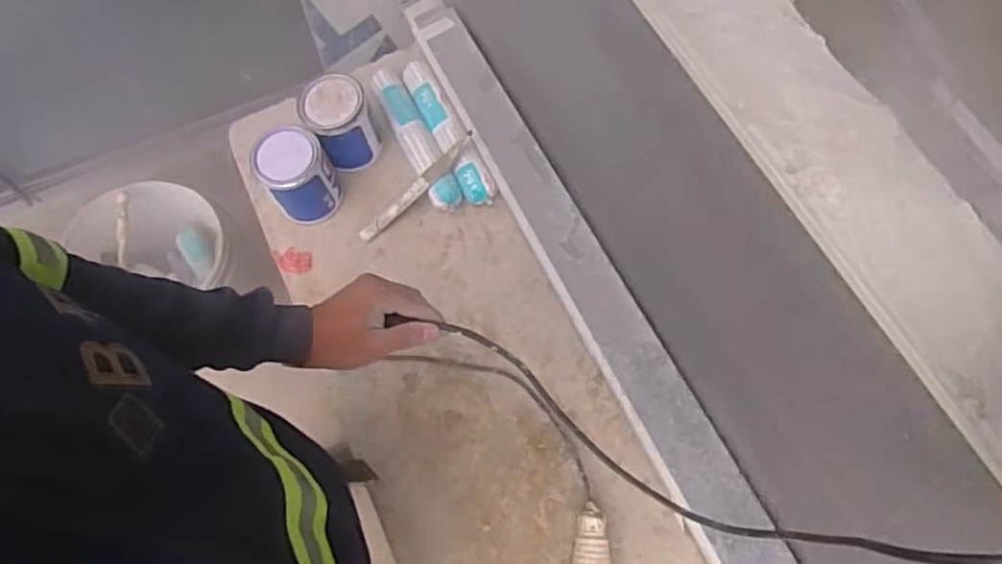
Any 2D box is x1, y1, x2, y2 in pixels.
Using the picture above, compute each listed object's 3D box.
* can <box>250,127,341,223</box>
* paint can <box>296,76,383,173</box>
[{"bbox_3d":[-0.299,-0.153,0.999,0.097,0.120,0.089,0,67,0],"label":"can"},{"bbox_3d":[-0.243,-0.239,1.023,0.098,0.115,0.096,0,67,0],"label":"paint can"}]

